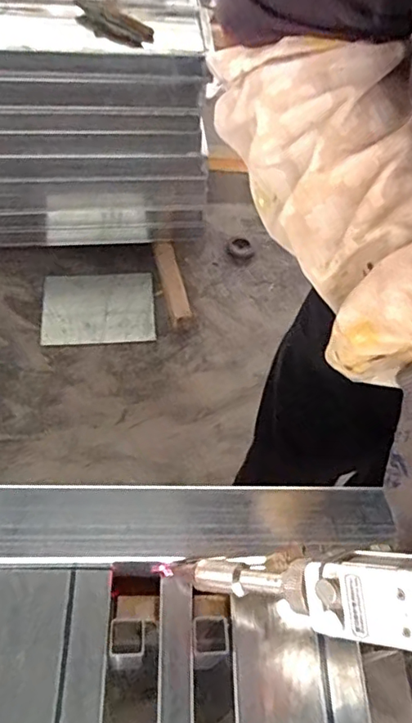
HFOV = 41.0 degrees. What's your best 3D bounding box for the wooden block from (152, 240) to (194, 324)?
[{"bbox_3d":[-0.095,-0.223,1.539,0.059,0.047,0.277,-10,57,-11],"label":"wooden block"}]

